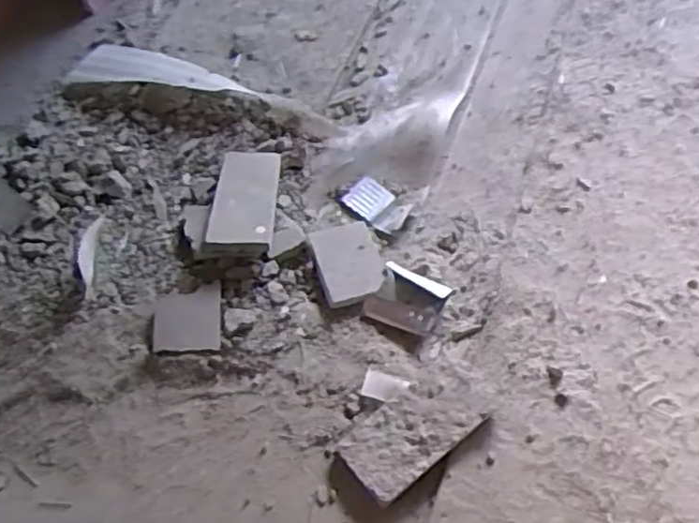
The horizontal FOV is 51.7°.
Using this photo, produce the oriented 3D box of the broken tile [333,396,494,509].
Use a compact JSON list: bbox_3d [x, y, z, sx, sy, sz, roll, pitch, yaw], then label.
[{"bbox_3d":[0.059,0.178,0.734,0.131,0.018,0.079,-36,61,-18],"label":"broken tile"}]

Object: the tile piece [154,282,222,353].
[{"bbox_3d":[-0.185,0.065,0.828,0.078,0.011,0.085,-7,57,0],"label":"tile piece"}]

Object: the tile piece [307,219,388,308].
[{"bbox_3d":[-0.001,-0.001,0.865,0.079,0.016,0.114,-17,57,-7],"label":"tile piece"}]

